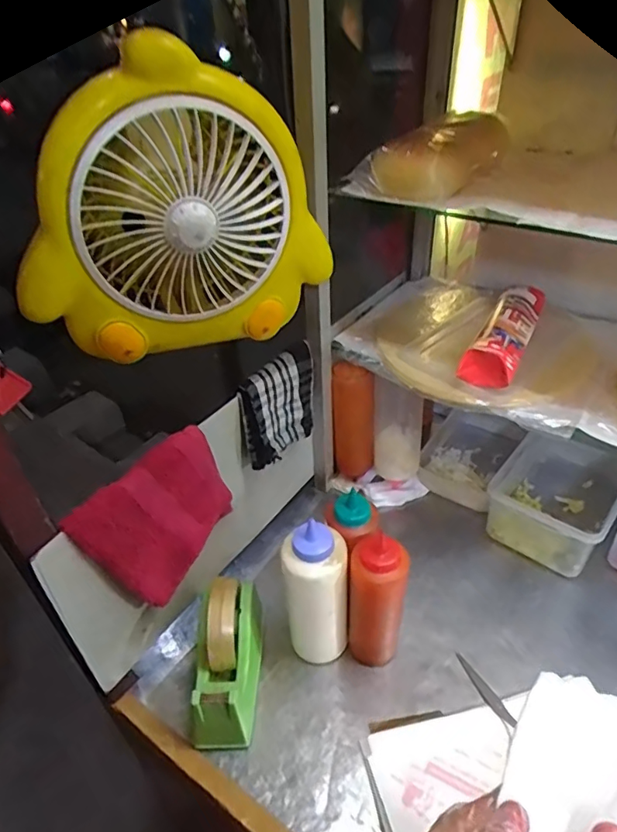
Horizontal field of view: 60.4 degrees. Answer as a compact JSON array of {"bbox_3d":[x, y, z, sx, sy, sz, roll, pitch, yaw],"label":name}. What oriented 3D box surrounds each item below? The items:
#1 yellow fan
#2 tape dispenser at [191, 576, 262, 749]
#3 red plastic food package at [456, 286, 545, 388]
[{"bbox_3d":[-0.114,-0.170,0.459,0.254,0.236,0.079,-21,42,-22],"label":"yellow fan"},{"bbox_3d":[-0.088,0.258,0.580,0.059,0.124,0.153,-1,39,2],"label":"tape dispenser"},{"bbox_3d":[0.240,-0.099,0.646,0.056,0.056,0.182,18,43,24],"label":"red plastic food package"}]

